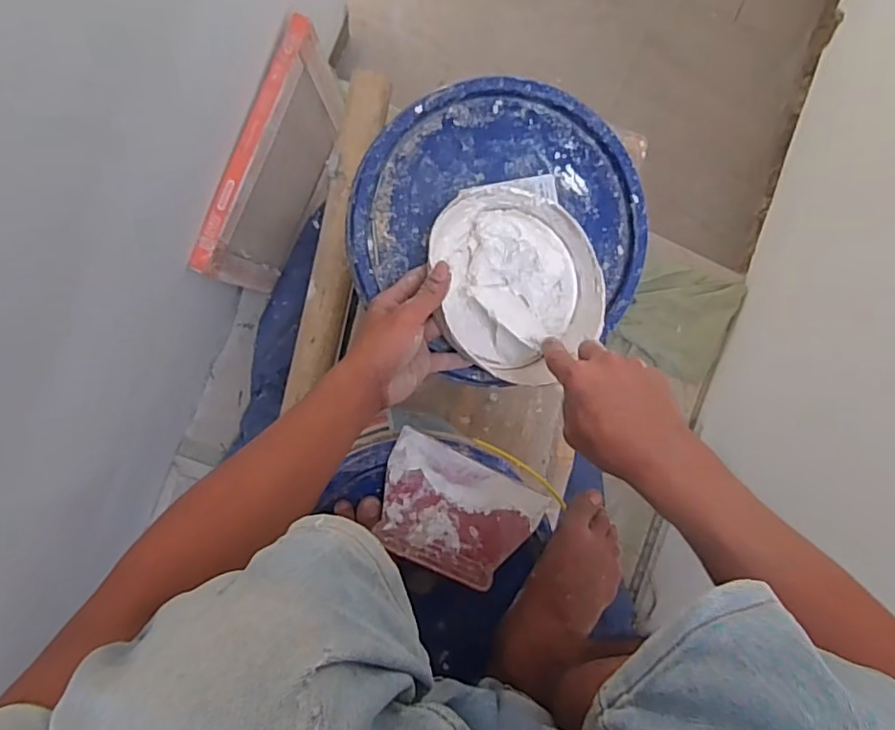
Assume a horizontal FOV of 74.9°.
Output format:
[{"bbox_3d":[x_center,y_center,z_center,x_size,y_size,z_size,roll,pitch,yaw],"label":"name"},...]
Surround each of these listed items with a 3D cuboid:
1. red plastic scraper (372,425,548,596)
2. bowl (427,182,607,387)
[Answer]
[{"bbox_3d":[0.007,0.157,0.608,0.172,0.017,0.118,28,92,-9],"label":"red plastic scraper"},{"bbox_3d":[0.071,-0.079,0.569,0.158,0.072,0.184,-12,97,-6],"label":"bowl"}]

